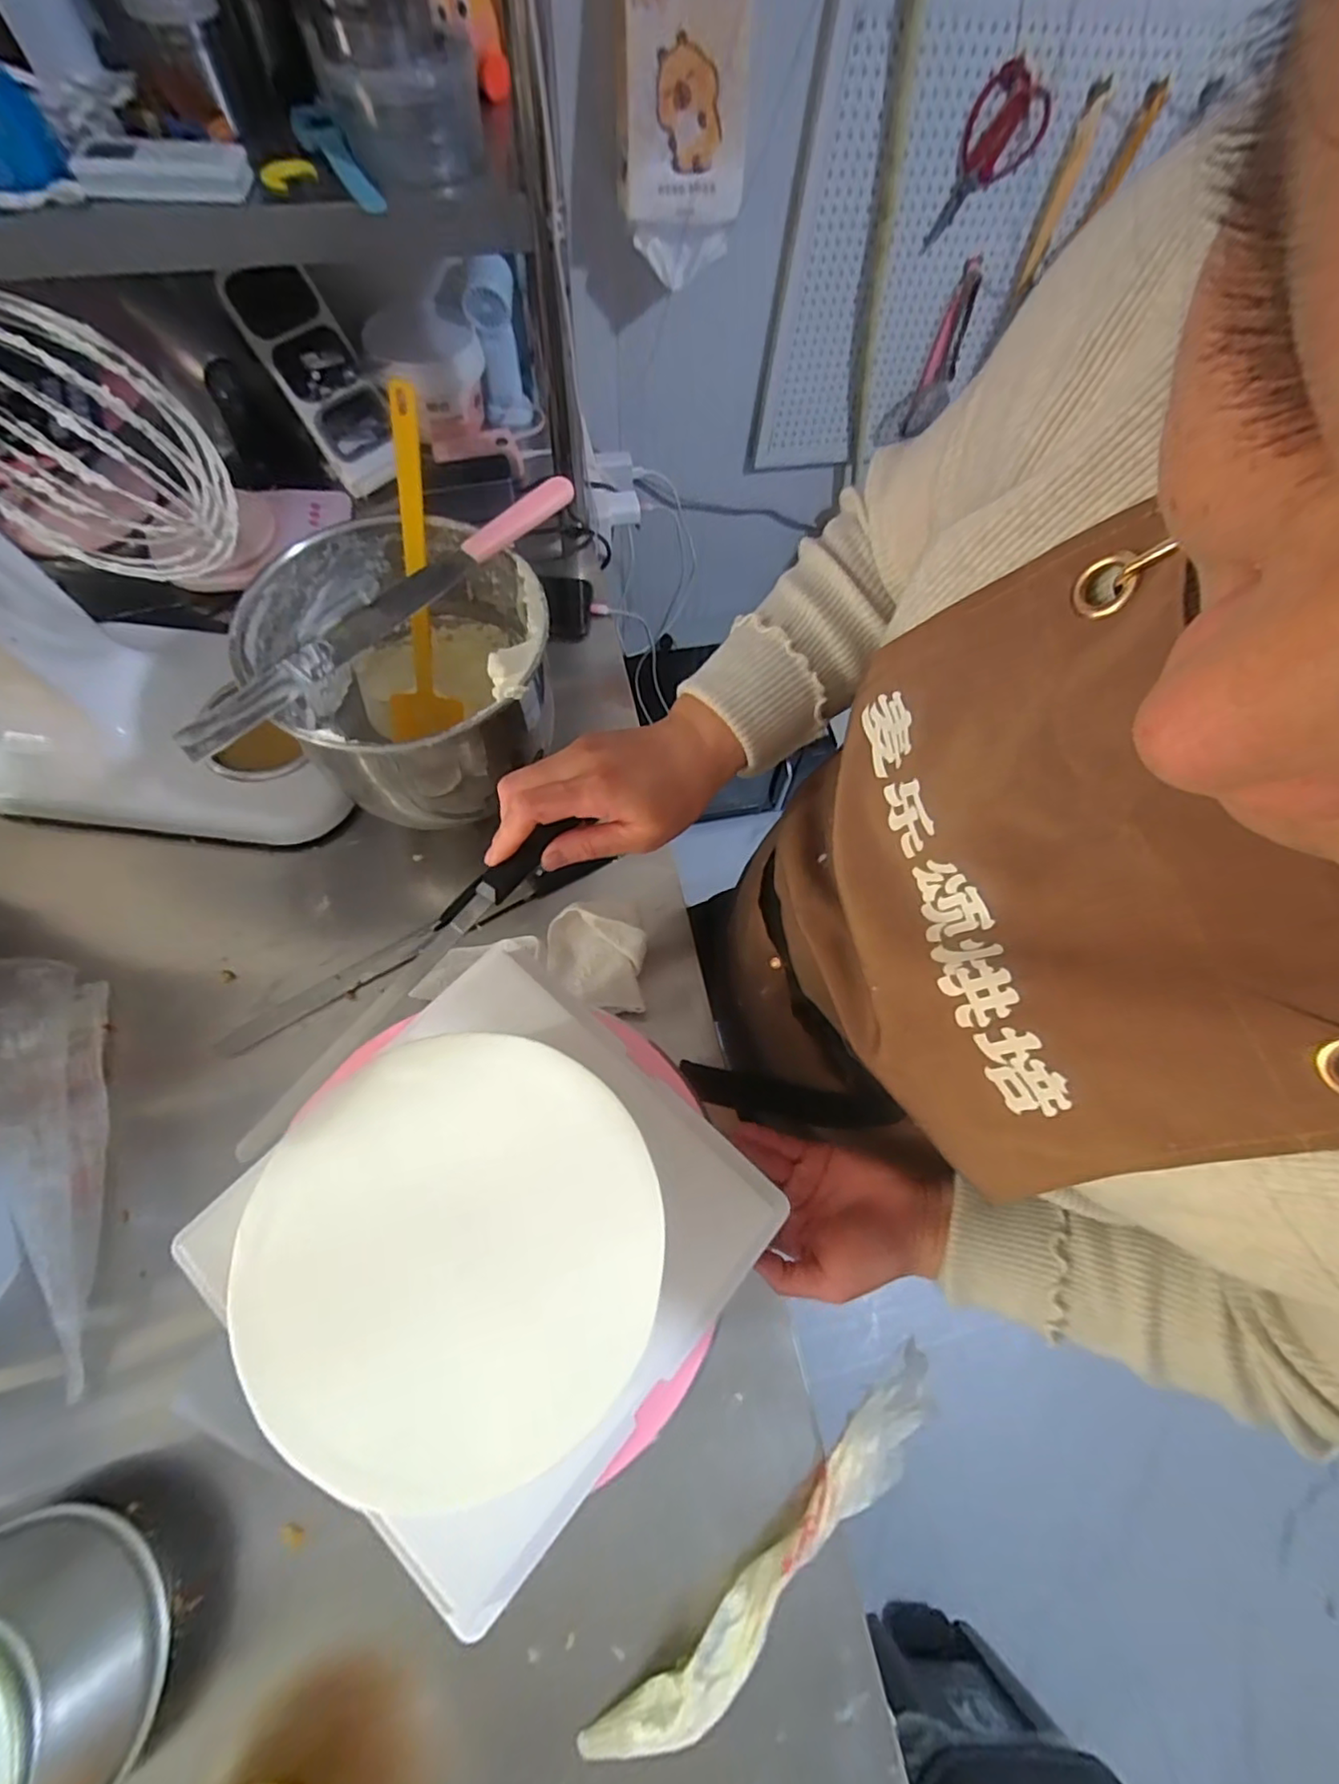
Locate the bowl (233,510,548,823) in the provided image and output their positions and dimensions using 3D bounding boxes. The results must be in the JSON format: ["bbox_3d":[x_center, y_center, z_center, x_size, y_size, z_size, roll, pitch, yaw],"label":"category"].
[{"bbox_3d":[-0.215,-0.165,0.577,0.220,0.207,0.219,1,66,-3],"label":"bowl"}]

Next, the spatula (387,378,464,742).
[{"bbox_3d":[-0.215,-0.261,0.542,0.064,0.267,0.025,7,31,0],"label":"spatula"}]

